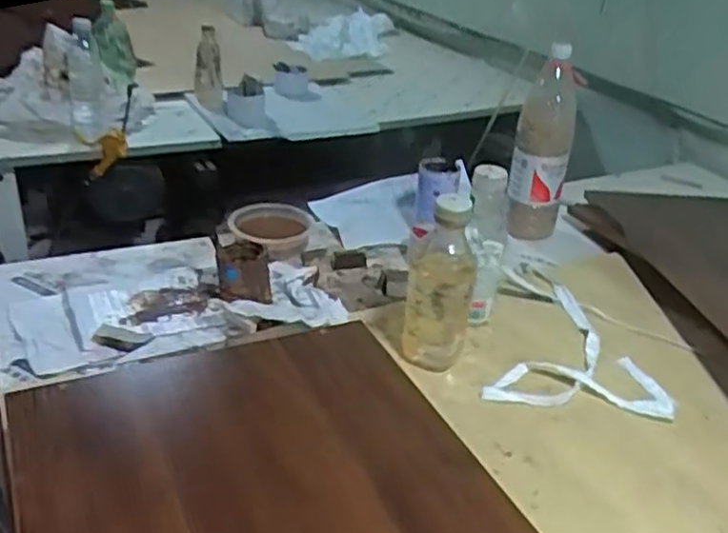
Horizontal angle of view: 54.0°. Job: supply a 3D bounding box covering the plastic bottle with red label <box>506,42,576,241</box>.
[{"bbox_3d":[0.286,-0.186,1.163,0.092,0.299,0.087,14,31,16],"label":"plastic bottle with red label"}]

